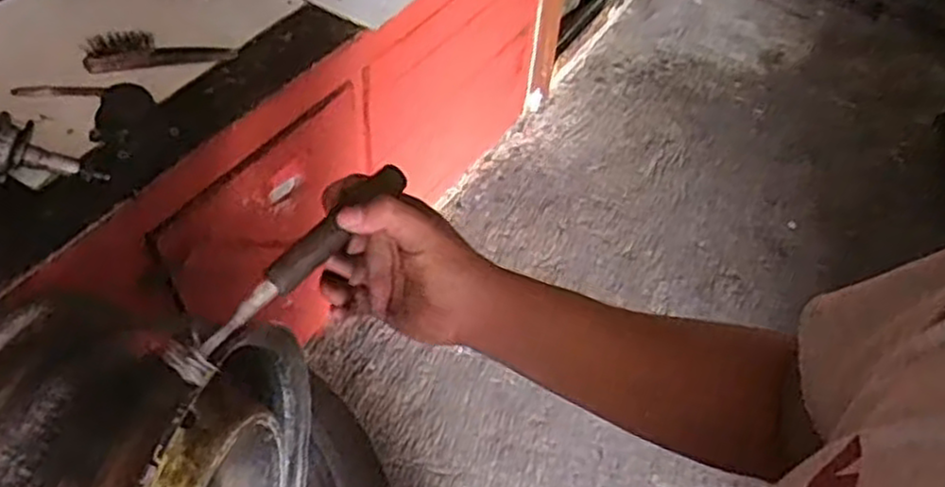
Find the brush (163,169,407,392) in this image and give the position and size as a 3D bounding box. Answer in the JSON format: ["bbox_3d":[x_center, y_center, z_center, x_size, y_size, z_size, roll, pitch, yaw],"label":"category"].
[{"bbox_3d":[-0.107,0.012,0.438,0.026,0.019,0.171,36,70,23],"label":"brush"}]

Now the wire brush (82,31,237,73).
[{"bbox_3d":[-0.459,-0.286,1.090,0.210,0.047,0.045,-9,52,-12],"label":"wire brush"}]

